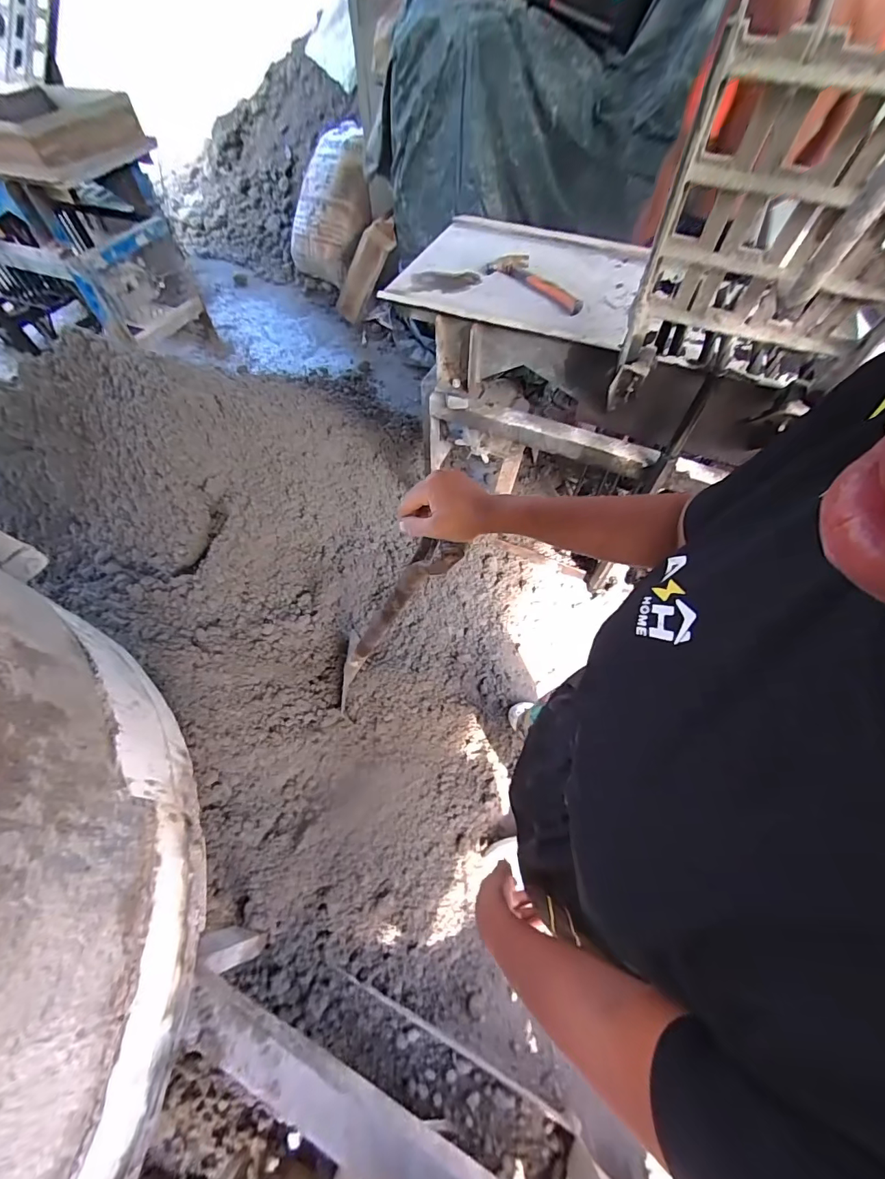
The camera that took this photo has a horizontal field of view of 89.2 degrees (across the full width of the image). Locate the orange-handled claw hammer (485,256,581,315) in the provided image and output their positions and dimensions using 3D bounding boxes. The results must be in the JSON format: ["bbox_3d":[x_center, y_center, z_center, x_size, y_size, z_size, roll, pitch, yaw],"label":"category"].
[{"bbox_3d":[0.247,-0.801,1.162,0.125,0.034,0.309,-33,64,-19],"label":"orange-handled claw hammer"}]

